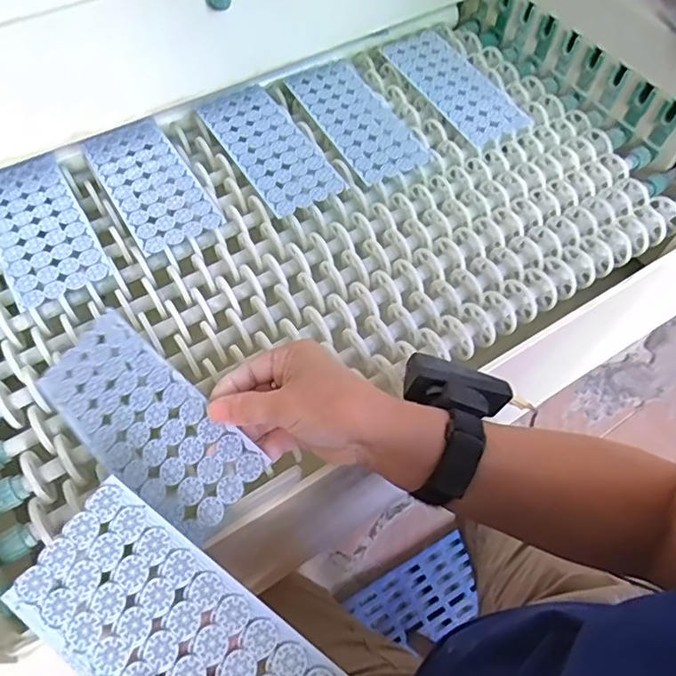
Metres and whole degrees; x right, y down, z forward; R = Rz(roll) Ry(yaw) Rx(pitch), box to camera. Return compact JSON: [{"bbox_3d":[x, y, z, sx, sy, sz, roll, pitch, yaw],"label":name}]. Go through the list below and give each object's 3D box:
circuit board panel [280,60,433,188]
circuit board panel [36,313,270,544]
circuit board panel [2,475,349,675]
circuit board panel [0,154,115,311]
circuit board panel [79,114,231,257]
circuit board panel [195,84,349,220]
[{"bbox_3d":[0.019,-0.240,0.588,0.086,0.005,0.189,-26,64,-16],"label":"circuit board panel"},{"bbox_3d":[-0.137,0.056,0.384,0.189,0.007,0.078,37,81,27],"label":"circuit board panel"},{"bbox_3d":[-0.080,0.164,0.291,0.189,0.004,0.081,35,72,12],"label":"circuit board panel"},{"bbox_3d":[-0.272,-0.104,0.500,0.077,0.004,0.175,-28,61,-17],"label":"circuit board panel"},{"bbox_3d":[-0.182,-0.153,0.533,0.080,0.009,0.172,-28,64,-17],"label":"circuit board panel"},{"bbox_3d":[-0.072,-0.197,0.561,0.079,0.006,0.183,-28,64,-17],"label":"circuit board panel"}]

